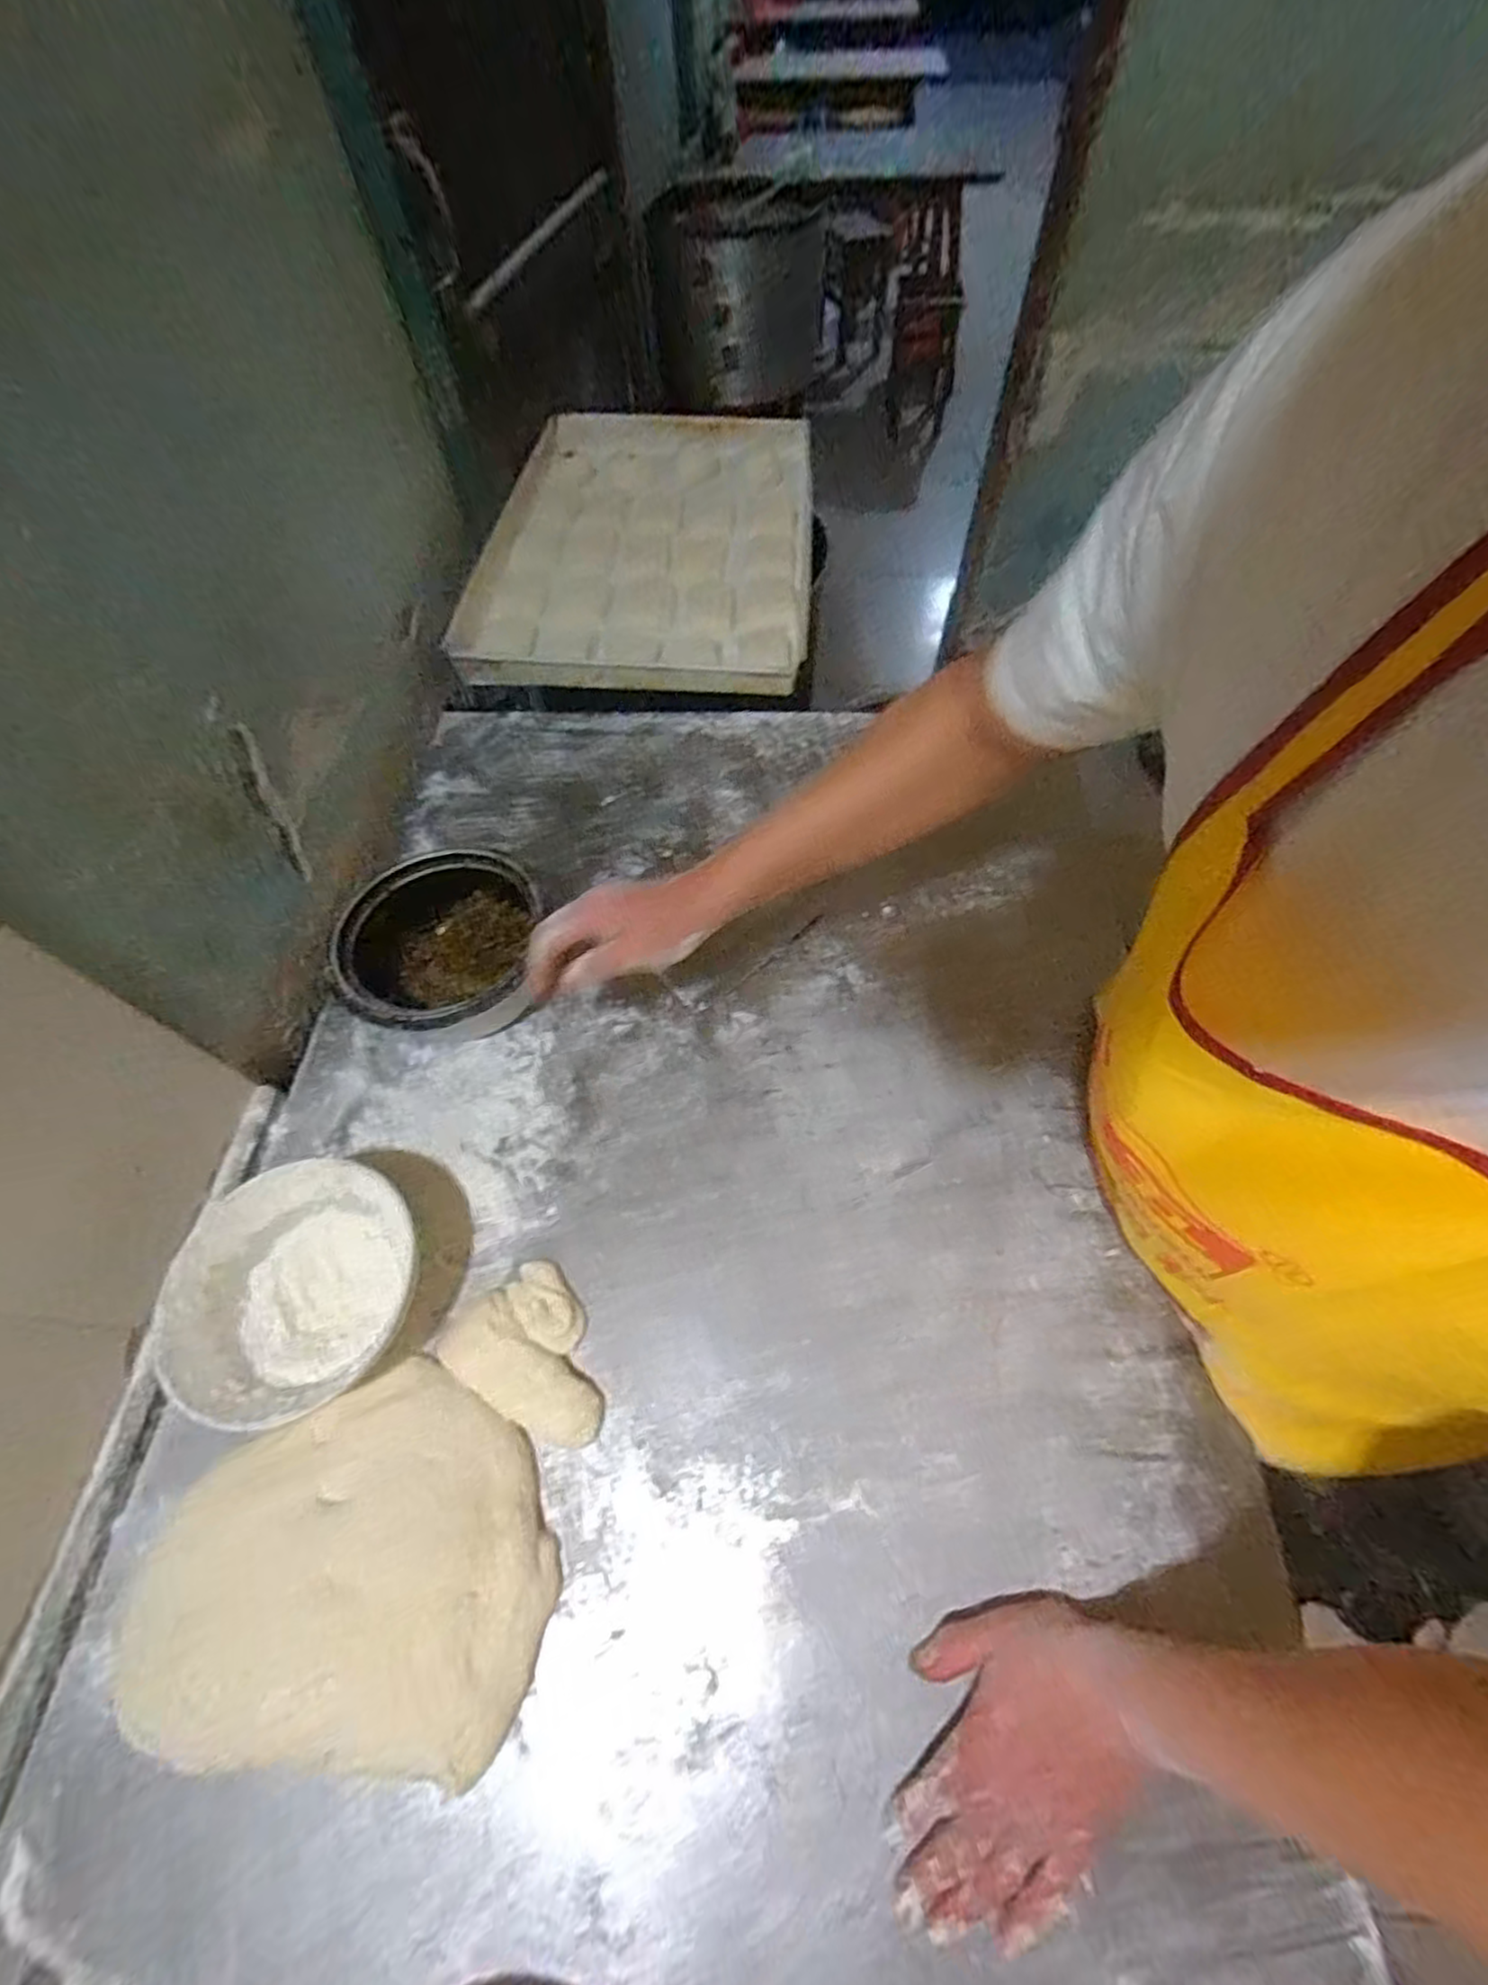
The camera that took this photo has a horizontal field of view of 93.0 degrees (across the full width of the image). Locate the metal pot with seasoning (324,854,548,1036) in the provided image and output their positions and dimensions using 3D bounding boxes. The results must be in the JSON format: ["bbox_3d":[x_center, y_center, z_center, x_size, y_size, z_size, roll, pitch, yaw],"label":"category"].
[{"bbox_3d":[-0.279,-0.033,0.654,0.152,0.096,0.185,-8,60,-3],"label":"metal pot with seasoning"}]

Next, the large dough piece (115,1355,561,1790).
[{"bbox_3d":[-0.251,0.357,0.457,0.253,0.042,0.209,2,60,3],"label":"large dough piece"}]

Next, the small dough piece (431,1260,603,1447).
[{"bbox_3d":[-0.157,0.270,0.514,0.095,0.030,0.127,-35,65,-17],"label":"small dough piece"}]

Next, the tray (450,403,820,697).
[{"bbox_3d":[-0.119,-0.650,0.996,0.429,0.067,0.638,5,60,4],"label":"tray"}]

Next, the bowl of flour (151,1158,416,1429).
[{"bbox_3d":[-0.317,0.217,0.519,0.157,0.082,0.167,8,60,6],"label":"bowl of flour"}]

